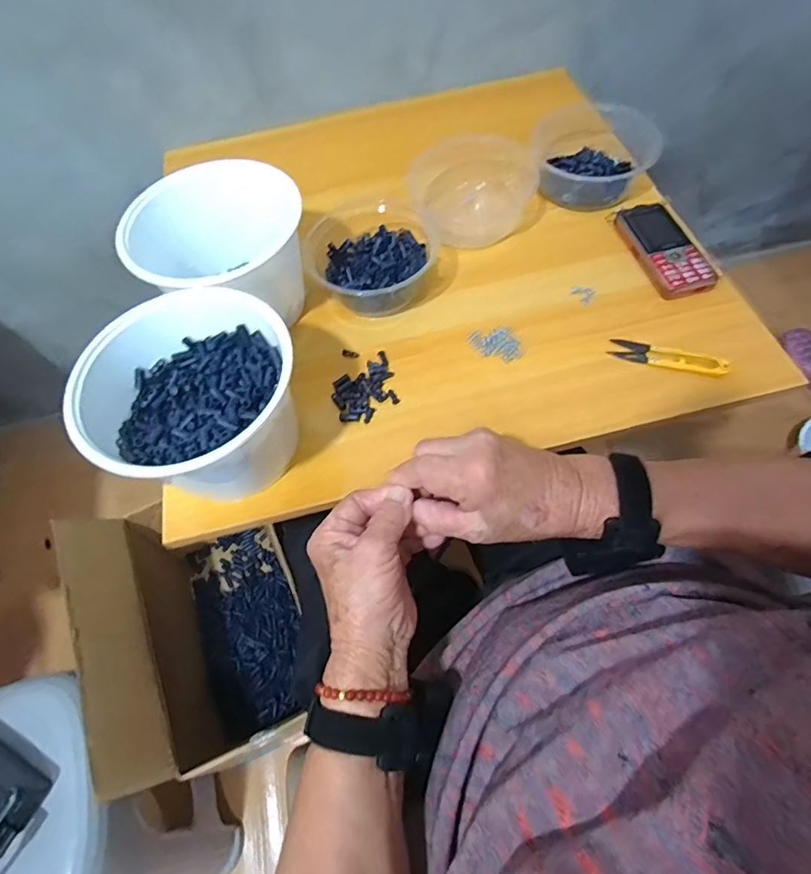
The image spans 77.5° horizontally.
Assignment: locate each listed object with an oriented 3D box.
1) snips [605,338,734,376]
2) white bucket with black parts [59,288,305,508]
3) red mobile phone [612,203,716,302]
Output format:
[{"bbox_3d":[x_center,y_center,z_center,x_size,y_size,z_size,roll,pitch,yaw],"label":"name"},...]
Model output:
[{"bbox_3d":[0.252,-0.077,0.485,0.103,0.011,0.023,19,64,14],"label":"snips"},{"bbox_3d":[-0.172,-0.027,0.429,0.154,0.110,0.160,-2,61,3],"label":"white bucket with black parts"},{"bbox_3d":[0.281,-0.204,0.542,0.061,0.014,0.128,-12,61,-3],"label":"red mobile phone"}]

